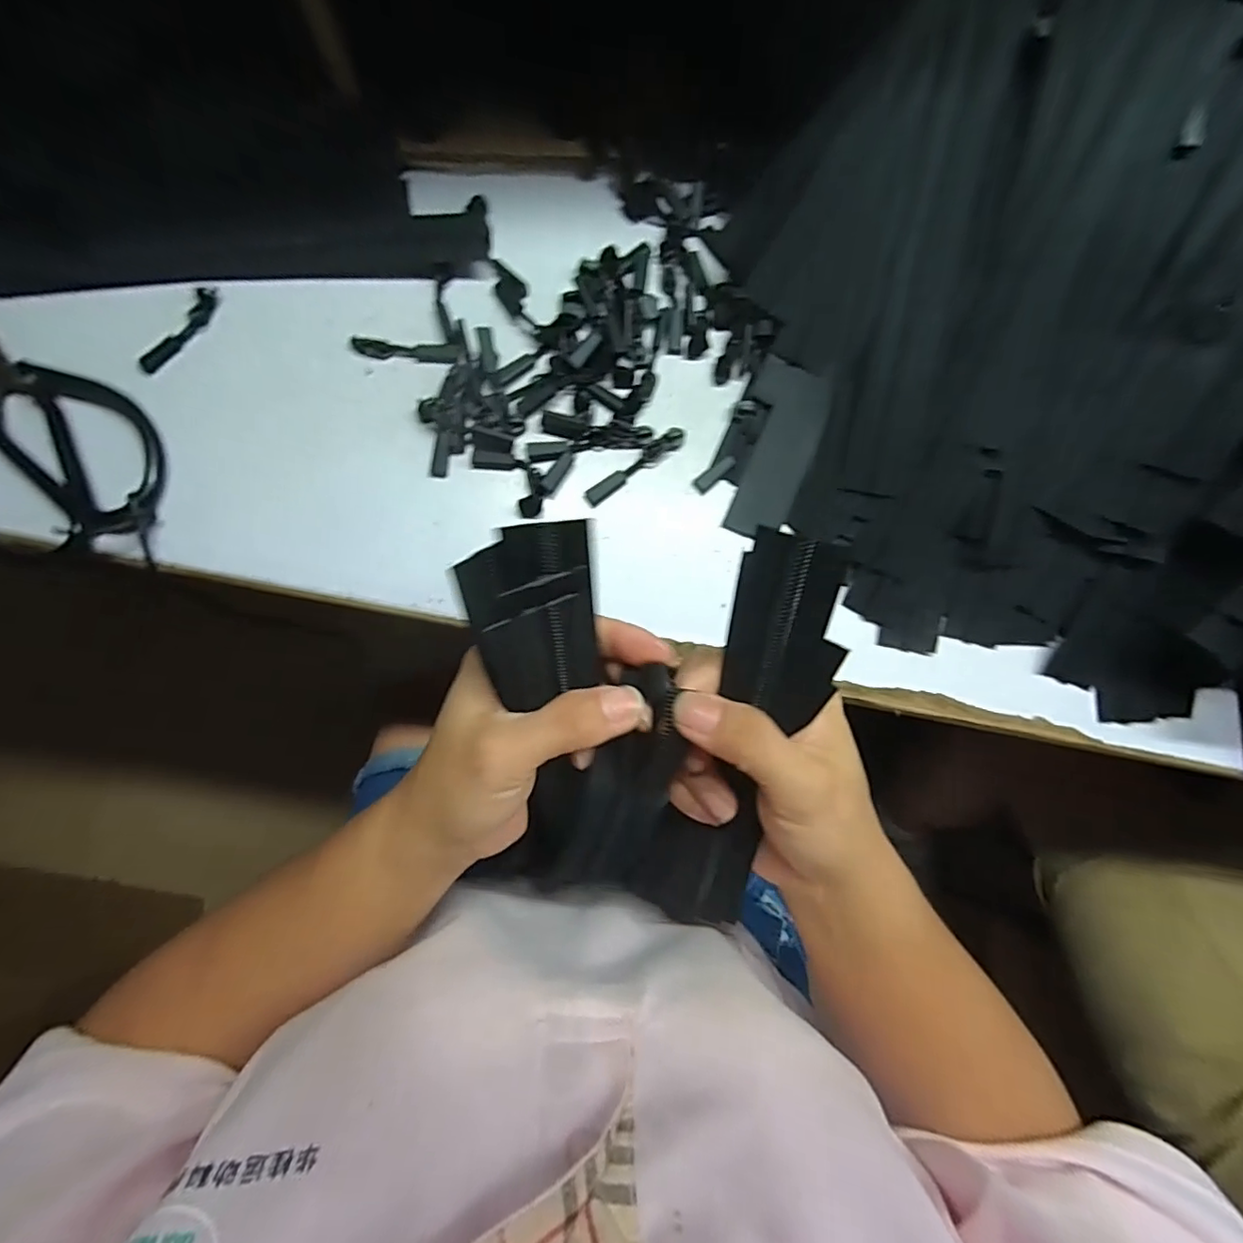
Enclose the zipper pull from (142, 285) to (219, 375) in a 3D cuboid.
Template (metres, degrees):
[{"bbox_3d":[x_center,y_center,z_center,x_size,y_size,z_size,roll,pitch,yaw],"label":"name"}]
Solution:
[{"bbox_3d":[-0.241,-0.159,0.316,0.009,0.008,0.057,36,83,4],"label":"zipper pull"}]

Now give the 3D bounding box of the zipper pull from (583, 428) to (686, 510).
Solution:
[{"bbox_3d":[0.008,-0.085,0.316,0.063,0.006,0.010,-37,87,-5],"label":"zipper pull"}]

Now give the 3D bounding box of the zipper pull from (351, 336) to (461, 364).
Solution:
[{"bbox_3d":[-0.118,-0.150,0.319,0.057,0.007,0.009,2,84,-2],"label":"zipper pull"}]

